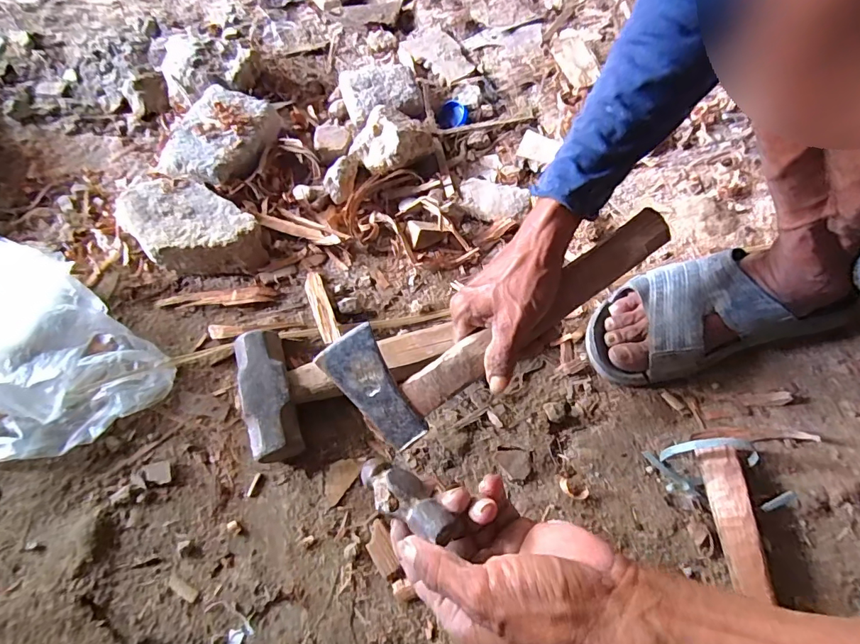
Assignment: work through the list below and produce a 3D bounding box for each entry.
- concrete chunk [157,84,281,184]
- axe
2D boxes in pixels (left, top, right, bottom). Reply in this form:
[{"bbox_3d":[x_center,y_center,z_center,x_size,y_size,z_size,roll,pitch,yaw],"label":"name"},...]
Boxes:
[{"bbox_3d":[-0.261,-0.228,0.582,0.112,0.047,0.153,16,64,9],"label":"concrete chunk"},{"bbox_3d":[0.063,0.003,0.379,0.301,0.043,0.095,-28,67,2],"label":"axe"}]

